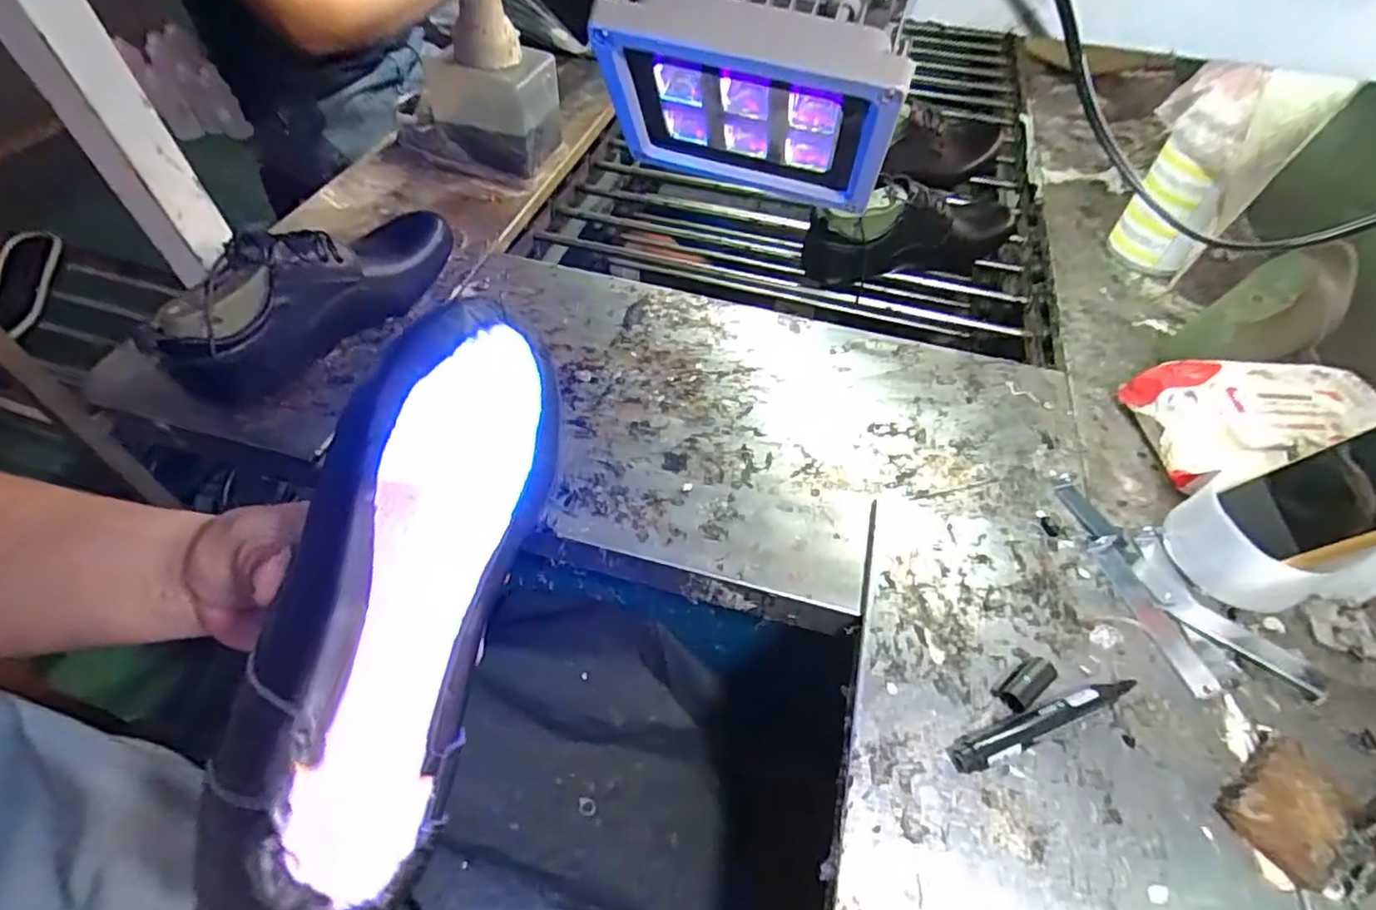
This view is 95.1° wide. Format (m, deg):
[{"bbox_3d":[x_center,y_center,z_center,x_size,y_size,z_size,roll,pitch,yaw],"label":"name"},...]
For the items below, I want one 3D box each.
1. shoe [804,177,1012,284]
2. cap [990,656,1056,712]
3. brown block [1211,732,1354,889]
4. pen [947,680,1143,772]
[{"bbox_3d":[0.270,-0.264,0.735,0.276,0.122,0.075,-17,54,-16],"label":"shoe"},{"bbox_3d":[0.207,0.140,0.385,0.037,0.015,0.018,-30,59,-24],"label":"cap"},{"bbox_3d":[0.333,0.195,0.346,0.066,0.015,0.051,-31,59,-24],"label":"brown block"},{"bbox_3d":[0.212,0.155,0.371,0.125,0.016,0.018,-17,54,-16],"label":"pen"}]

